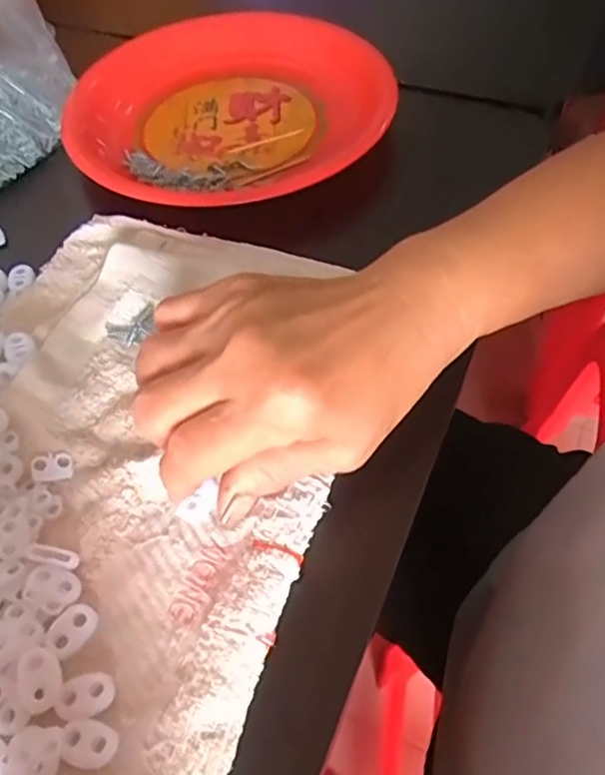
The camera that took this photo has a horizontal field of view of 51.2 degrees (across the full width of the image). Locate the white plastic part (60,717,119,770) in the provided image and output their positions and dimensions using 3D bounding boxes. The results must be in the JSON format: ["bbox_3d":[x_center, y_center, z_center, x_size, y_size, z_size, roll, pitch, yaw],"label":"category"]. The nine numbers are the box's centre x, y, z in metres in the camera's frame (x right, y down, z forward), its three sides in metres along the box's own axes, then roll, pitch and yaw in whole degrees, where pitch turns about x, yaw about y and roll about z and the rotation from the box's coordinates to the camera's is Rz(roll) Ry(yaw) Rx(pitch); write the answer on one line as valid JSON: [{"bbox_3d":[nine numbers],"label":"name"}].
[{"bbox_3d":[-0.077,0.128,0.228,0.020,0.004,0.015,6,56,8],"label":"white plastic part"}]

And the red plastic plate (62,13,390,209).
[{"bbox_3d":[-0.043,-0.216,0.455,0.208,0.033,0.245,6,56,8],"label":"red plastic plate"}]

